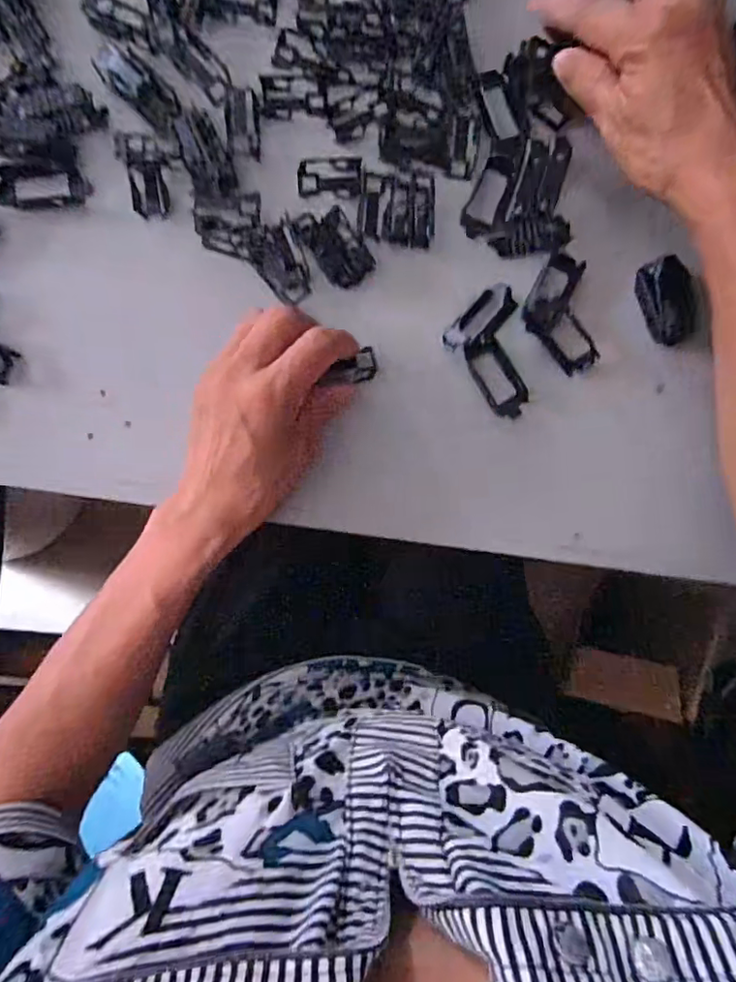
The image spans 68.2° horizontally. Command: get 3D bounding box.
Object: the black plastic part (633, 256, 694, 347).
[{"bbox_3d":[0.184,-0.117,0.335,0.025,0.013,0.050,-20,94,-1],"label":"black plastic part"}]

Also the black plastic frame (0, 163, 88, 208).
[{"bbox_3d":[-0.189,-0.177,0.314,0.048,0.004,0.024,-5,94,-2],"label":"black plastic frame"}]

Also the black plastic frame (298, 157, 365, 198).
[{"bbox_3d":[-0.022,-0.189,0.327,0.039,0.006,0.024,-3,93,-2],"label":"black plastic frame"}]

